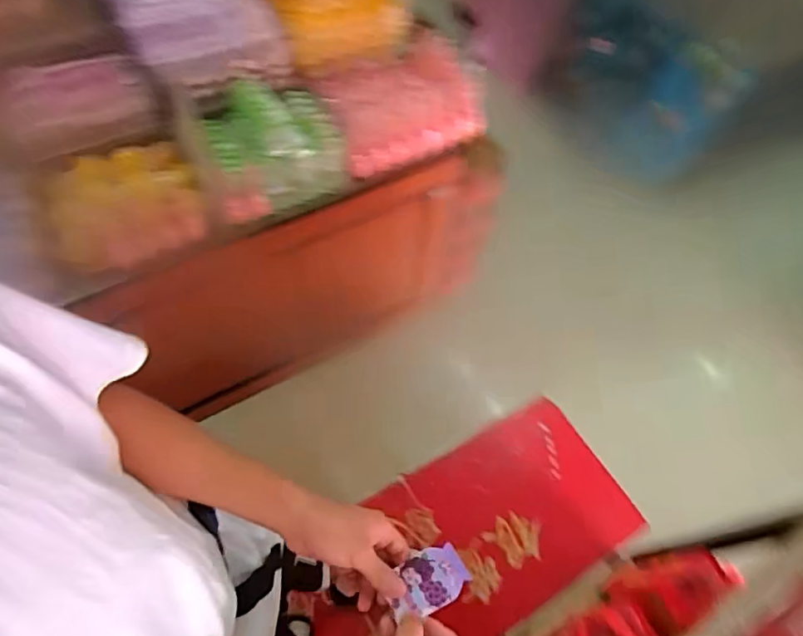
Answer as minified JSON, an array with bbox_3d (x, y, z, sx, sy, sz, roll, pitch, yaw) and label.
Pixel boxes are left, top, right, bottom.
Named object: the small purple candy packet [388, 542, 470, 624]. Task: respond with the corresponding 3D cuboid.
[{"bbox_3d":[0.025,0.255,0.500,0.078,0.013,0.051,-24,64,-17],"label":"small purple candy packet"}]

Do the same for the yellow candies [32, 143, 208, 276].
[{"bbox_3d":[-0.516,-0.212,0.963,0.260,0.060,0.231,-17,62,-14],"label":"yellow candies"}]

